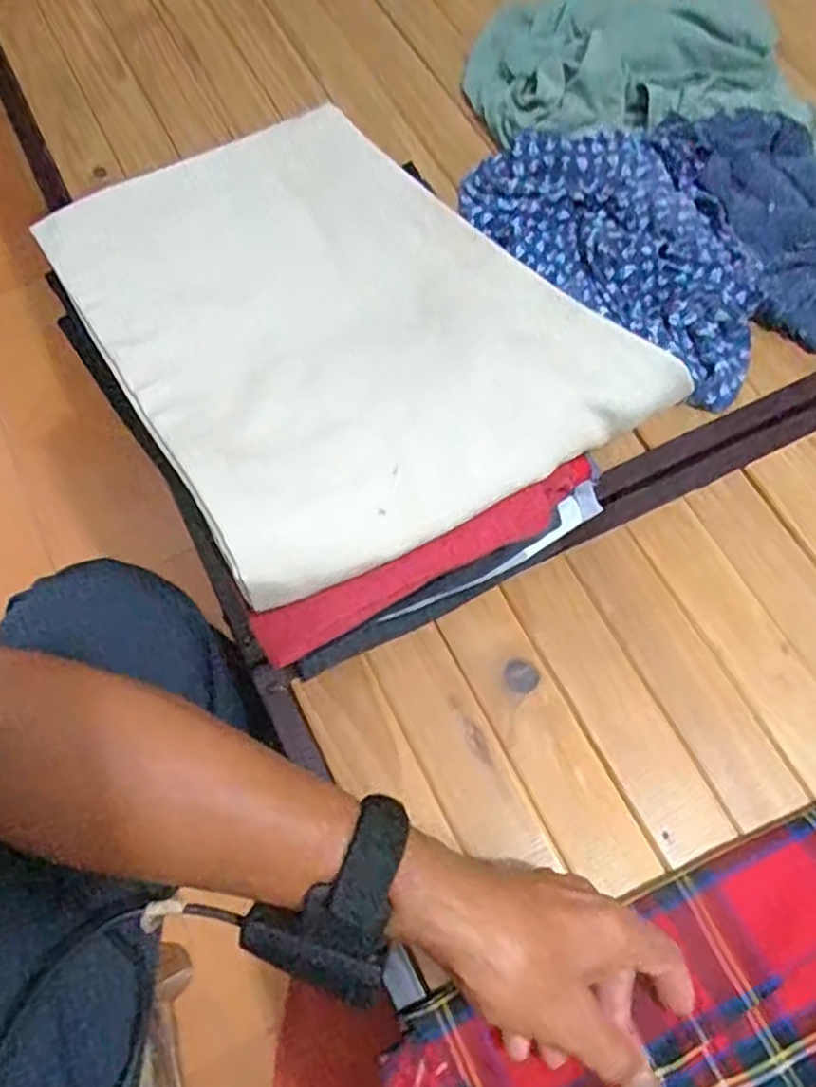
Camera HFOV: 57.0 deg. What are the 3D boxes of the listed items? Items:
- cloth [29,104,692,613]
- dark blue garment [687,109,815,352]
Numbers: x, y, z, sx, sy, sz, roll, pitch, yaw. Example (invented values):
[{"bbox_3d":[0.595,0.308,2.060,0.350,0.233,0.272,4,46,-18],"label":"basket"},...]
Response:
[{"bbox_3d":[-0.042,-0.144,0.446,0.268,0.032,0.316,-30,68,-12],"label":"cloth"},{"bbox_3d":[0.315,-0.256,0.602,0.145,0.048,0.219,-14,66,-7],"label":"dark blue garment"}]

